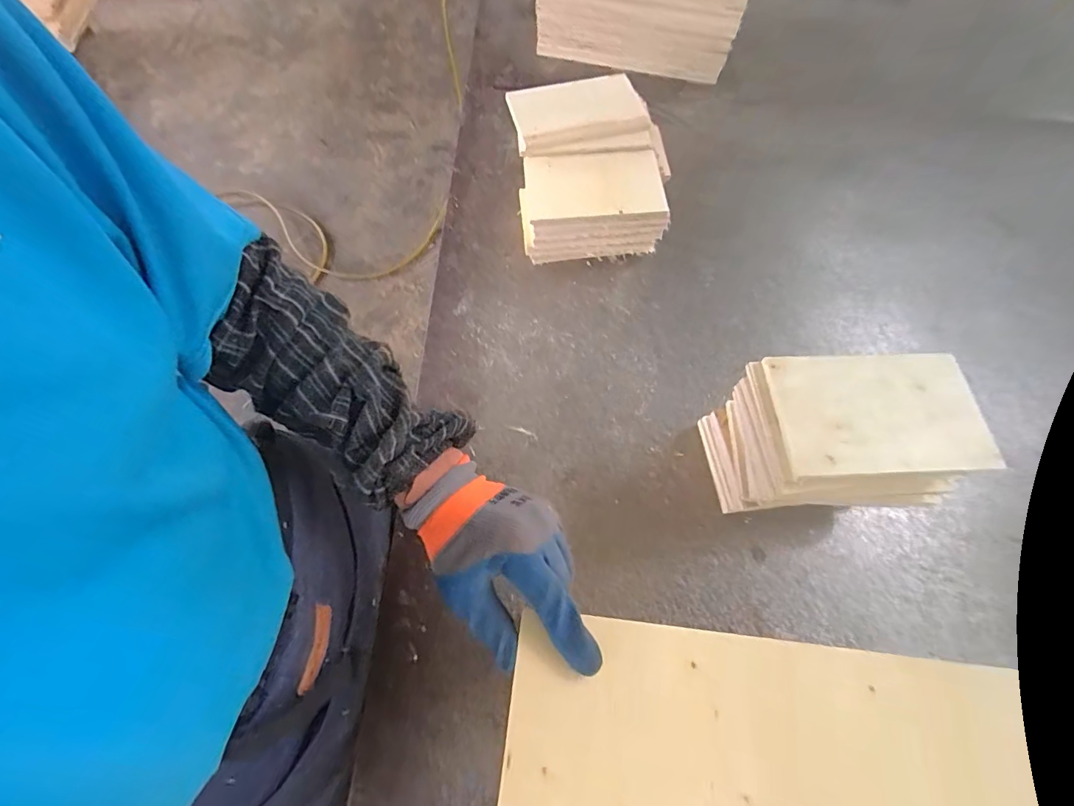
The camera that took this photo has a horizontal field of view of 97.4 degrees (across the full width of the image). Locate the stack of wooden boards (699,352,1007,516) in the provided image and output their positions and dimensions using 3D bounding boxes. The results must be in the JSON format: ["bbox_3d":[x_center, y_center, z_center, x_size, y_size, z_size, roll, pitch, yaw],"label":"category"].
[{"bbox_3d":[0.301,0.047,0.501,0.191,0.179,0.123,-1,65,-3],"label":"stack of wooden boards"}]

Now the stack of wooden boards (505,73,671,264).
[{"bbox_3d":[0.082,-0.337,0.694,0.220,0.124,0.249,-6,66,-4],"label":"stack of wooden boards"}]

